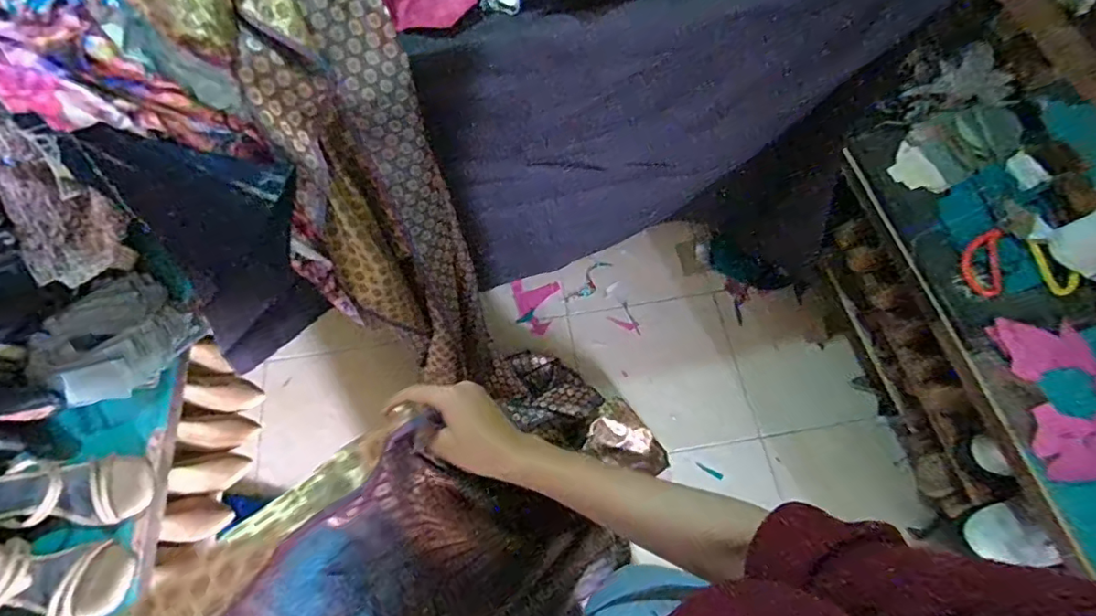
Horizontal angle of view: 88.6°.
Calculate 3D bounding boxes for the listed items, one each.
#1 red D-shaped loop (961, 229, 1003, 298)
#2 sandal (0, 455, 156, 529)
[{"bbox_3d":[0.635,-0.068,0.822,0.049,0.007,0.113,9,68,22],"label":"red D-shaped loop"},{"bbox_3d":[-0.602,0.228,0.695,0.185,0.048,0.078,0,61,-22],"label":"sandal"}]

